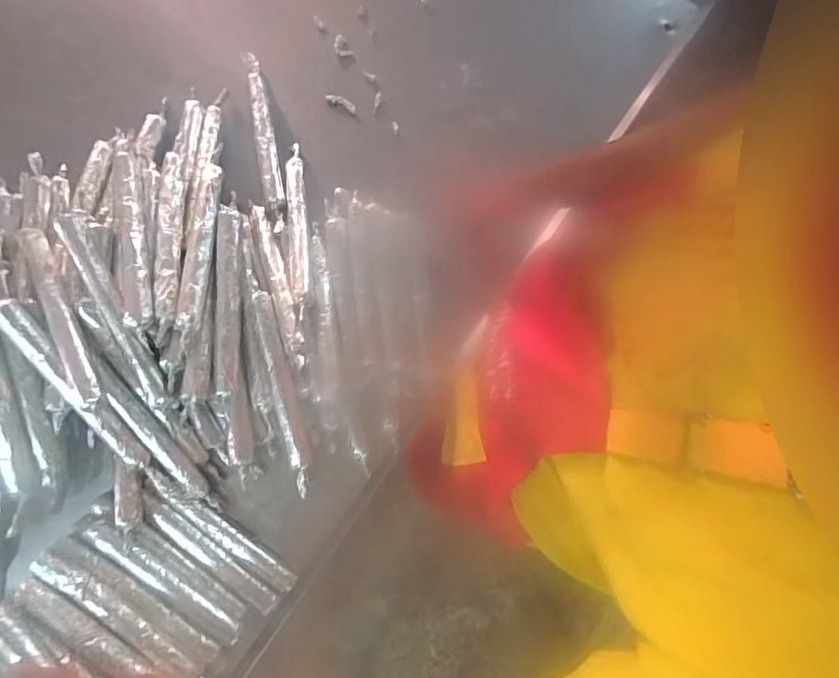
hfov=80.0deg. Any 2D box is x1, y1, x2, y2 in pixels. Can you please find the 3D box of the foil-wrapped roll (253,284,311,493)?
[{"bbox_3d":[-0.164,0.062,0.608,0.029,0.030,0.245,-14,90,-5],"label":"foil-wrapped roll"}]

